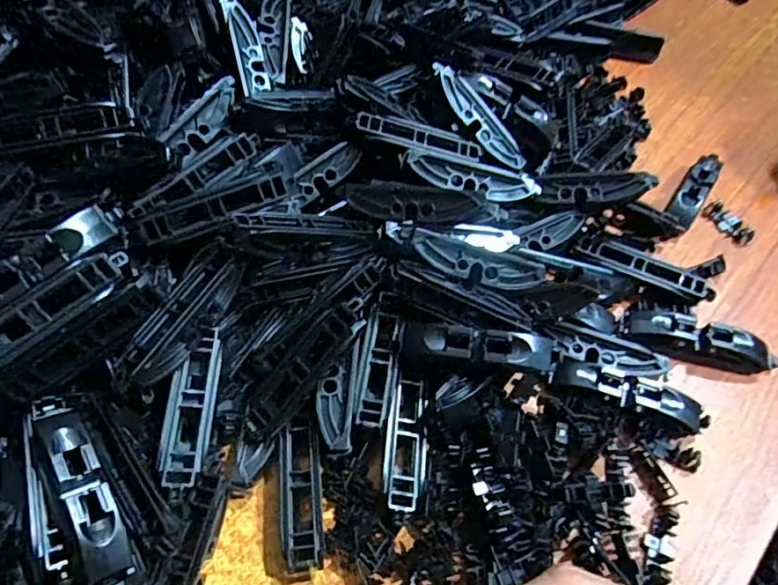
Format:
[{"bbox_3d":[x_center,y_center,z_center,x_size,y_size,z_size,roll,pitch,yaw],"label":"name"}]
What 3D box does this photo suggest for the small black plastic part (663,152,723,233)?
[{"bbox_3d":[0.209,-0.071,0.347,0.018,0.018,0.073,32,62,21],"label":"small black plastic part"}]

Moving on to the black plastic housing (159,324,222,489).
[{"bbox_3d":[-0.089,0.052,0.232,0.019,0.017,0.069,-2,55,1],"label":"black plastic housing"}]

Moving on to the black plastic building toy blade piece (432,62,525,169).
[{"bbox_3d":[0.054,-0.105,0.305,0.077,0.008,0.017,48,64,-7],"label":"black plastic building toy blade piece"}]

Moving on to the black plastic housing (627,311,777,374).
[{"bbox_3d":[0.173,0.029,0.281,0.075,0.018,0.022,17,57,13],"label":"black plastic housing"}]

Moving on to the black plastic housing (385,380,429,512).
[{"bbox_3d":[0.009,0.075,0.250,0.019,0.014,0.062,2,55,3],"label":"black plastic housing"}]

